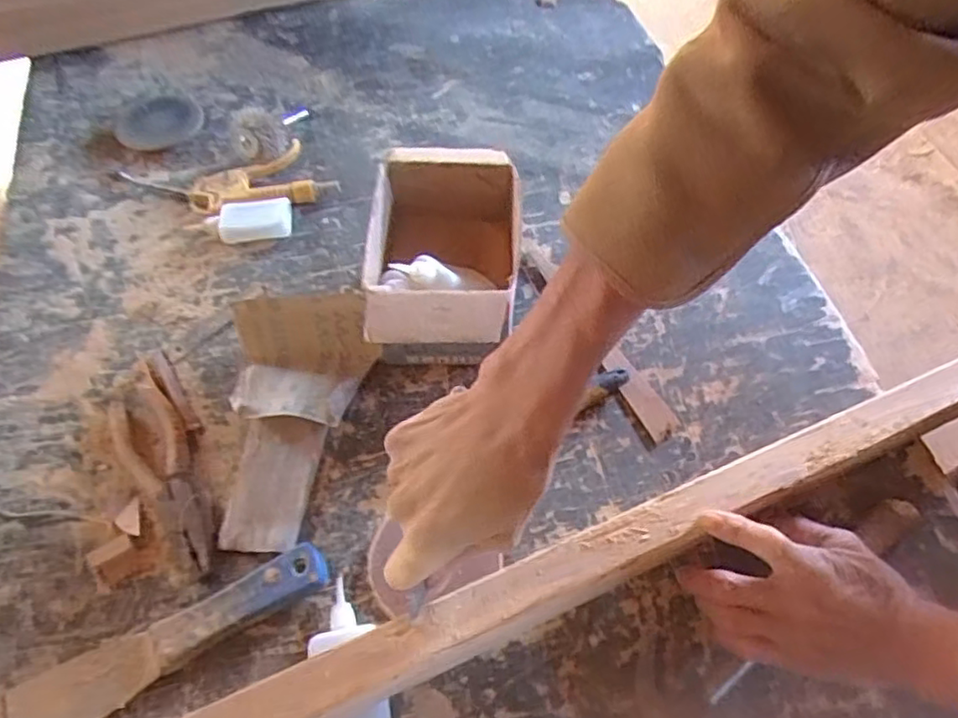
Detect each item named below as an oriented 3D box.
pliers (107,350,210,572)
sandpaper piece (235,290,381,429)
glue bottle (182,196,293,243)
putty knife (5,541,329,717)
[{"bbox_3d":[-0.241,0.072,0.493,0.059,0.012,0.187,-31,63,-17],"label":"pliers"},{"bbox_3d":[-0.144,-0.003,0.509,0.107,0.060,0.101,1,58,2],"label":"sandpaper piece"},{"bbox_3d":[-0.230,-0.131,0.616,0.098,0.020,0.046,-14,59,-7],"label":"glue bottle"},{"bbox_3d":[-0.204,0.182,0.419,0.213,0.023,0.046,-27,61,-14],"label":"putty knife"}]

